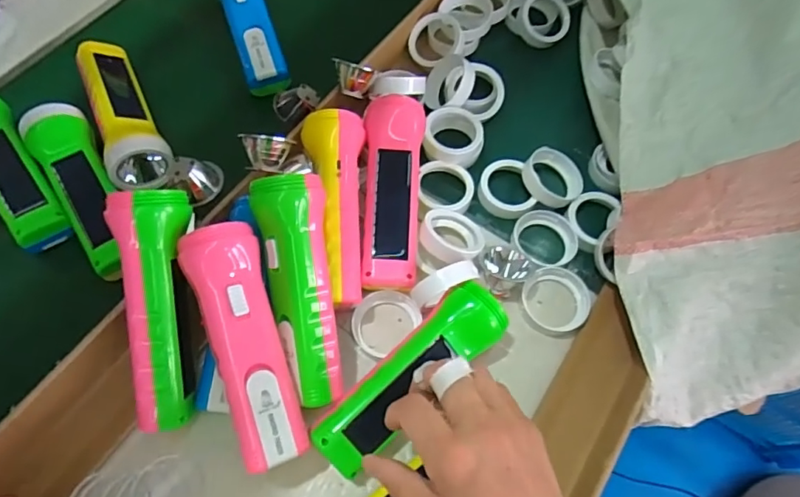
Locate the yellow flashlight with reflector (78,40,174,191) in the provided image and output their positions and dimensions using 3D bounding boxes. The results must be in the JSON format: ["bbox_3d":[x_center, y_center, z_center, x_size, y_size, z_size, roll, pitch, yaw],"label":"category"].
[{"bbox_3d":[-0.251,-0.122,0.482,0.047,0.047,0.169,-23,67,-13],"label":"yellow flashlight with reflector"}]

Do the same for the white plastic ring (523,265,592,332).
[{"bbox_3d":[0.125,0.040,0.414,0.051,0.022,0.053,1,64,-2],"label":"white plastic ring"}]

